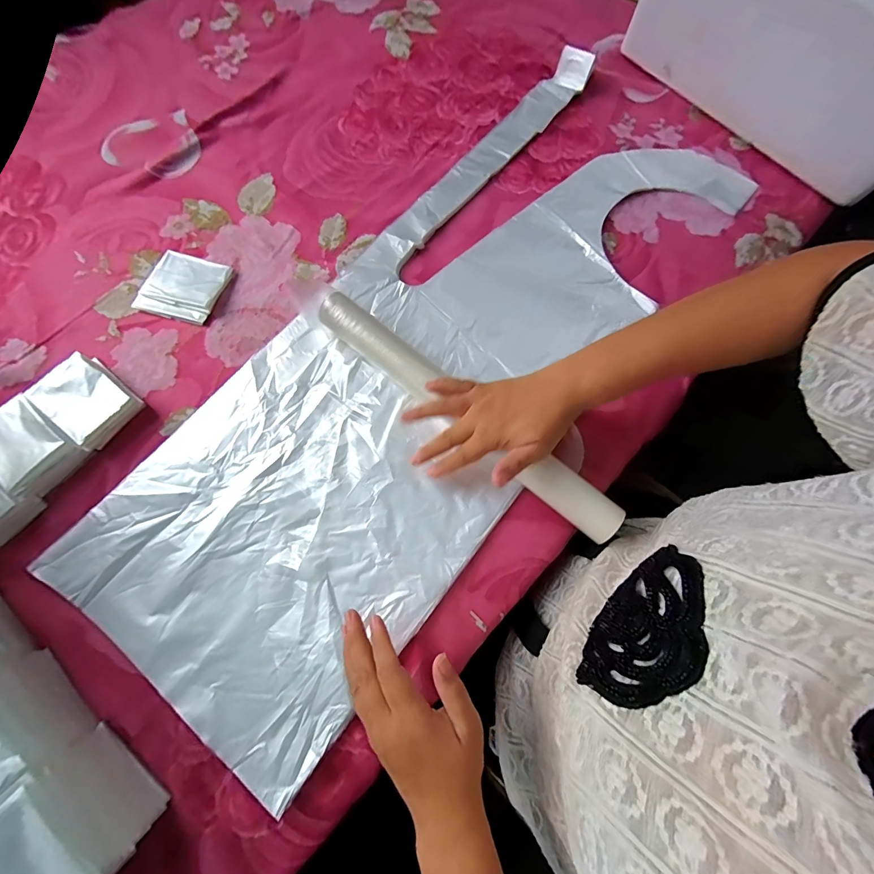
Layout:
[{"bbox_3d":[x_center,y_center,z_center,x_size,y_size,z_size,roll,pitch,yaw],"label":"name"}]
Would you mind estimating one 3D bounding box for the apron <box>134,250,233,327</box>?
[{"bbox_3d":[-0.294,-0.174,0.448,0.086,0.010,0.081,17,76,4],"label":"apron"}]

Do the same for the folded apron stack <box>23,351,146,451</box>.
[{"bbox_3d":[-0.358,-0.038,0.396,0.084,0.030,0.064,39,79,9],"label":"folded apron stack"}]

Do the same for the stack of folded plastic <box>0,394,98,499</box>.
[{"bbox_3d":[-0.404,0.008,0.382,0.088,0.029,0.066,40,79,9],"label":"stack of folded plastic"}]

